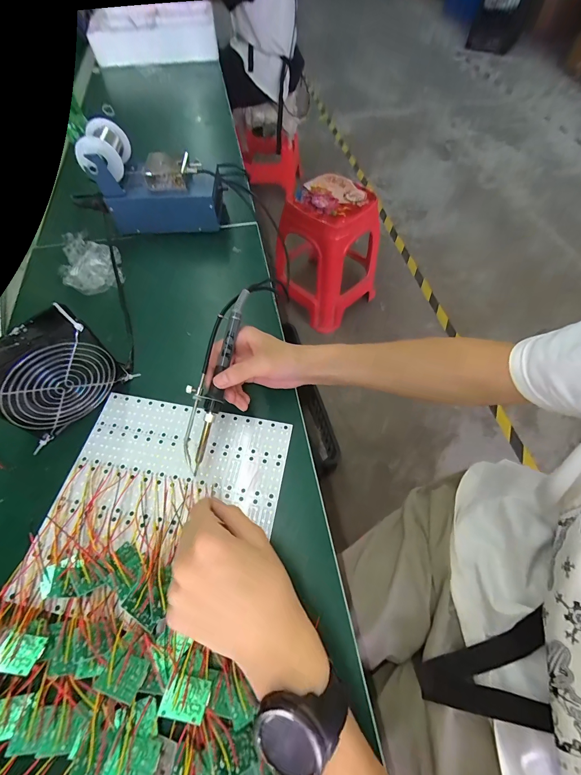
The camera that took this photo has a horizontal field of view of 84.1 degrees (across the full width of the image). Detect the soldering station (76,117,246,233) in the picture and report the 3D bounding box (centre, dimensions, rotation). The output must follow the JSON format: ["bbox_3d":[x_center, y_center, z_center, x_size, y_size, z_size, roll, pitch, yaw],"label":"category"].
[{"bbox_3d":[-0.220,-0.345,0.553,0.209,0.137,0.103,0,59,2],"label":"soldering station"}]

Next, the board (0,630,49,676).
[{"bbox_3d":[-0.227,0.220,0.269,0.034,0.004,0.029,18,30,-2],"label":"board"}]

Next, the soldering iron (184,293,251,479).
[{"bbox_3d":[-0.085,-0.016,0.359,0.034,0.016,0.205,12,81,9],"label":"soldering iron"}]

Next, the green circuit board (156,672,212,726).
[{"bbox_3d":[-0.083,0.247,0.257,0.035,0.004,0.027,13,30,4],"label":"green circuit board"}]

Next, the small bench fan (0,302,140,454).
[{"bbox_3d":[-0.262,-0.011,0.359,0.044,0.122,0.126,36,66,20],"label":"small bench fan"}]

